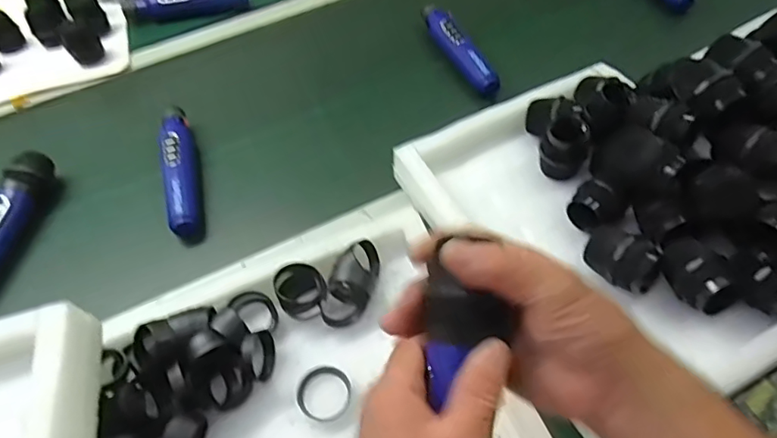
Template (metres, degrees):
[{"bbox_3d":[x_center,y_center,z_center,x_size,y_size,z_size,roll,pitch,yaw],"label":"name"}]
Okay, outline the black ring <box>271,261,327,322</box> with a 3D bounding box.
[{"bbox_3d":[-0.082,0.066,0.502,0.043,0.030,0.046,-3,53,3],"label":"black ring"}]

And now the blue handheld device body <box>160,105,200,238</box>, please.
[{"bbox_3d":[-0.247,-0.063,0.638,0.033,0.033,0.190,-15,53,-6],"label":"blue handheld device body"}]

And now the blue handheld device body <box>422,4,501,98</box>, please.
[{"bbox_3d":[0.091,-0.240,0.743,0.031,0.035,0.203,-20,54,-10],"label":"blue handheld device body"}]

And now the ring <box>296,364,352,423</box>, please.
[{"bbox_3d":[-0.054,0.146,0.453,0.045,0.008,0.046,-3,53,3],"label":"ring"}]

